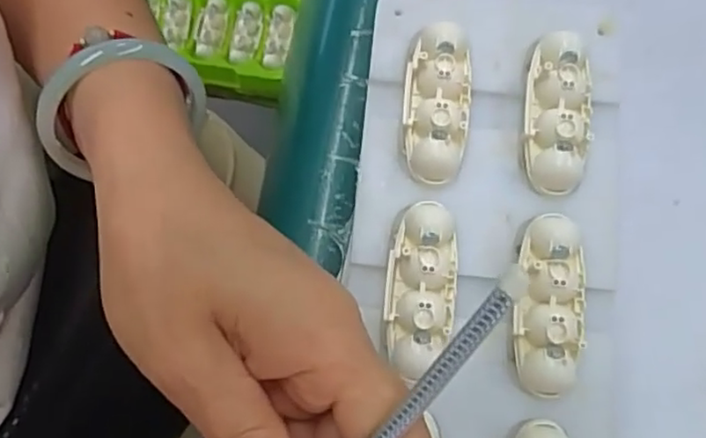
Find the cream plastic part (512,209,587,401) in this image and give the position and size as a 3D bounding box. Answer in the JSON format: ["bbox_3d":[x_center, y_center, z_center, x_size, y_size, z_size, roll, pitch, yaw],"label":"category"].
[{"bbox_3d":[0.070,0.031,0.230,0.023,0.016,0.062,6,79,2],"label":"cream plastic part"}]

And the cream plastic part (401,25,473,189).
[{"bbox_3d":[0.032,-0.044,0.247,0.025,0.016,0.060,4,79,2],"label":"cream plastic part"}]

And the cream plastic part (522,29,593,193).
[{"bbox_3d":[0.078,-0.040,0.246,0.023,0.016,0.061,5,79,2],"label":"cream plastic part"}]

